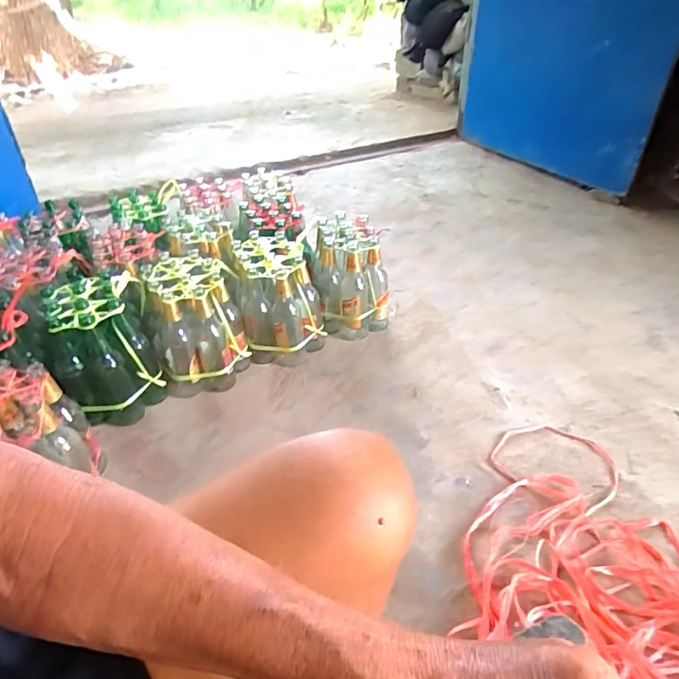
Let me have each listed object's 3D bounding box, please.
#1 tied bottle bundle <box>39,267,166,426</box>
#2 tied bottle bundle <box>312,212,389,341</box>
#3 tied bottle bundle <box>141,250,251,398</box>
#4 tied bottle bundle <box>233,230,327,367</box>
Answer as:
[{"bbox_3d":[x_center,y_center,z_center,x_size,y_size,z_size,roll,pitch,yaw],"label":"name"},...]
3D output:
[{"bbox_3d":[-0.544,-0.001,1.116,0.208,0.259,0.312,-15,38,-22],"label":"tied bottle bundle"},{"bbox_3d":[0.032,-0.168,1.348,0.210,0.278,0.238,-1,35,-4],"label":"tied bottle bundle"},{"bbox_3d":[-0.345,-0.039,1.168,0.202,0.263,0.243,-13,38,-19],"label":"tied bottle bundle"},{"bbox_3d":[-0.155,-0.105,1.256,0.209,0.271,0.235,-4,36,-8],"label":"tied bottle bundle"}]

